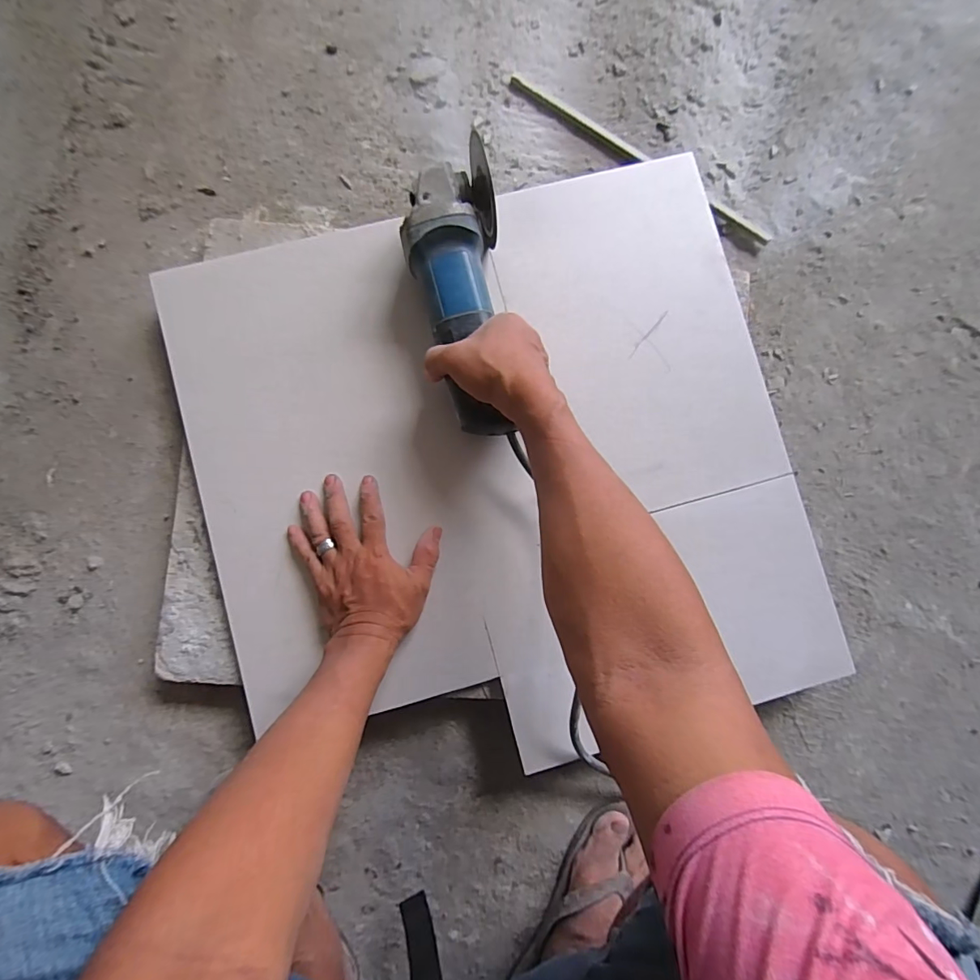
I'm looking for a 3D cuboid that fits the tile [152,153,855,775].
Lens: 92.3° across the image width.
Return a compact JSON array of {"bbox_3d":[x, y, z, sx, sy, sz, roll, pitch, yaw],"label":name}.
[{"bbox_3d":[0.013,-0.020,0.483,0.586,0.018,0.556,-15,87,-4],"label":"tile"}]

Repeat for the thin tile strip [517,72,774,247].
[{"bbox_3d":[0.175,-0.386,0.551,0.353,0.008,0.017,32,87,0],"label":"thin tile strip"}]

